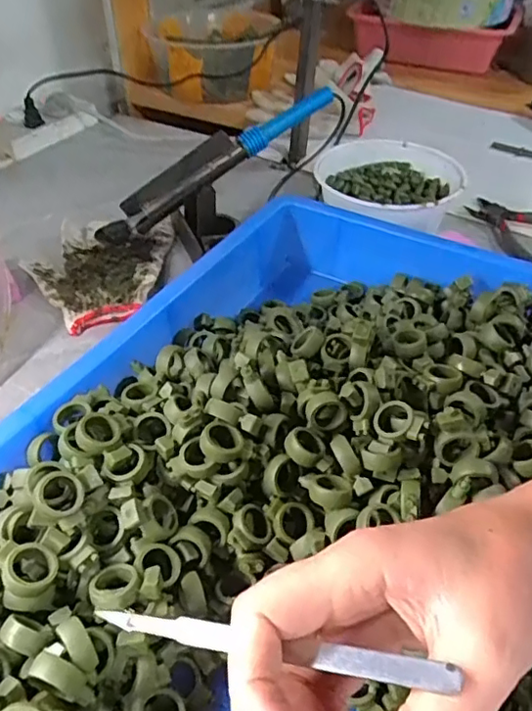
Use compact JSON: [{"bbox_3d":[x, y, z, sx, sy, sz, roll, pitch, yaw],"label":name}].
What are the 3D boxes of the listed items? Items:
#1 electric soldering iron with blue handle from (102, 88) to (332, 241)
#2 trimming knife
[{"bbox_3d":[-0.055,-0.203,0.599,0.282,0.033,0.035,-33,49,-2],"label":"electric soldering iron with blue handle"},{"bbox_3d":[-0.005,0.103,0.203,0.135,0.004,0.009,-3,39,26],"label":"trimming knife"}]

